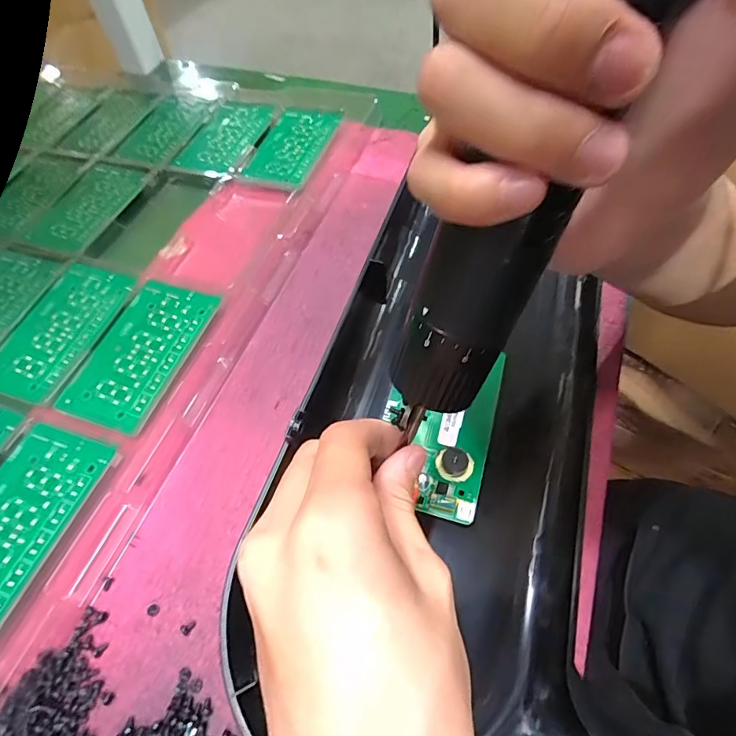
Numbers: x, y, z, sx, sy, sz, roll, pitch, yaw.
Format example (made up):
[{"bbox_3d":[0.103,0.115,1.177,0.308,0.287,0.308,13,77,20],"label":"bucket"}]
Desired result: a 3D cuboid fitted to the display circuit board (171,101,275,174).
[{"bbox_3d":[-0.132,-0.218,0.426,0.065,0.004,0.108,16,58,8],"label":"display circuit board"}]

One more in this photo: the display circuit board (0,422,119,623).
[{"bbox_3d":[-0.185,0.081,0.237,0.057,0.004,0.104,17,58,9],"label":"display circuit board"}]

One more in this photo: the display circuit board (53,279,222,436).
[{"bbox_3d":[-0.147,-0.012,0.297,0.061,0.007,0.105,17,58,9],"label":"display circuit board"}]

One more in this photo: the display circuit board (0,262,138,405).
[{"bbox_3d":[-0.212,-0.029,0.313,0.062,0.004,0.105,17,58,9],"label":"display circuit board"}]

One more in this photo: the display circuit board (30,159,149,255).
[{"bbox_3d":[-0.239,-0.138,0.386,0.063,0.005,0.109,12,57,6],"label":"display circuit board"}]

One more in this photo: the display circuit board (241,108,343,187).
[{"bbox_3d":[-0.069,-0.200,0.408,0.059,0.009,0.101,17,58,9],"label":"display circuit board"}]

